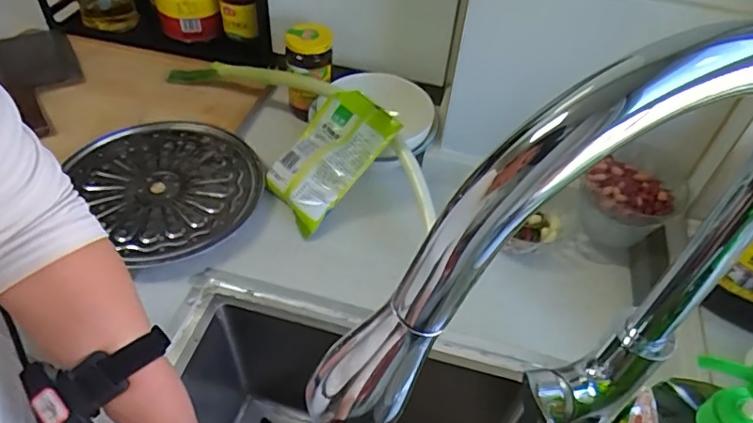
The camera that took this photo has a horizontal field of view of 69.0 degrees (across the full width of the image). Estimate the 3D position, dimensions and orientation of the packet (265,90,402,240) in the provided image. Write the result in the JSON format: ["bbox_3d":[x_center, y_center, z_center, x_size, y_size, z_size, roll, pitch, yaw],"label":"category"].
[{"bbox_3d":[-0.066,-0.077,0.702,0.175,0.034,0.127,-46,57,8],"label":"packet"}]

